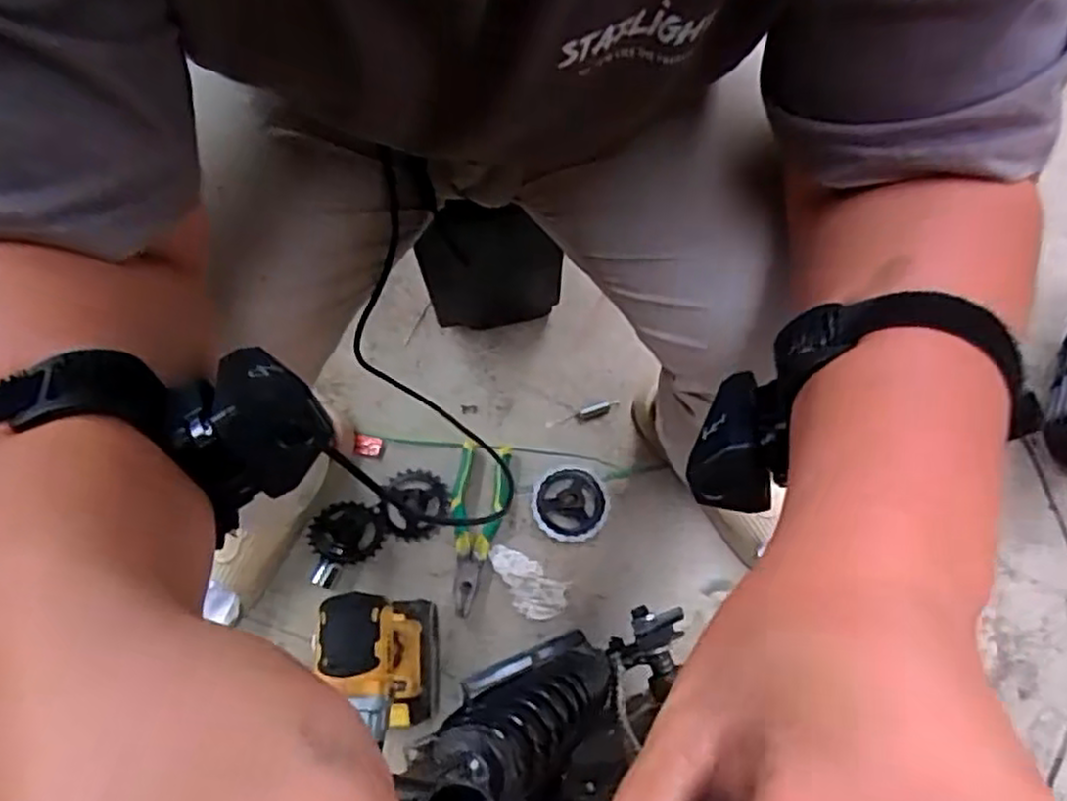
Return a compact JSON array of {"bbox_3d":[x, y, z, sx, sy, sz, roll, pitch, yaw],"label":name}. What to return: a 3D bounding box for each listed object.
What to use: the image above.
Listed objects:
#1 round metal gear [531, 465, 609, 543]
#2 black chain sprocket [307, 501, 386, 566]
[{"bbox_3d":[0.043,0.121,0.839,0.086,0.011,0.086,0,68,0],"label":"round metal gear"},{"bbox_3d":[-0.211,0.151,0.819,0.080,0.006,0.070,28,62,-12],"label":"black chain sprocket"}]

